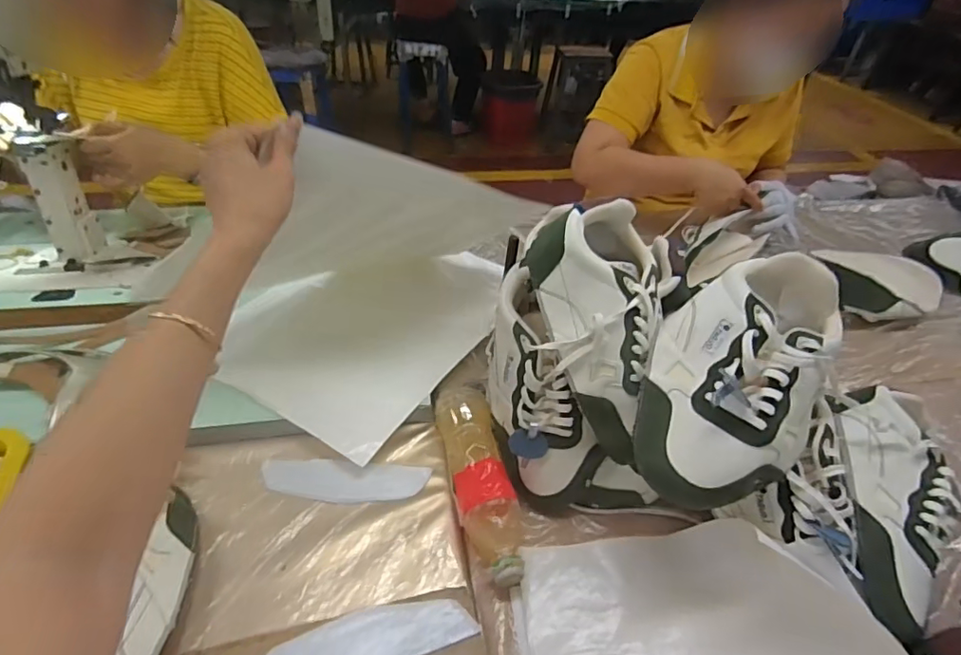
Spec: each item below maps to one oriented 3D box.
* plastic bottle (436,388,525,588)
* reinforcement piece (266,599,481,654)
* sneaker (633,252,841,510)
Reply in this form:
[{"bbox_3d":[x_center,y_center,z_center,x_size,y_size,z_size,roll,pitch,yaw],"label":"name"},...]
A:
[{"bbox_3d":[0.001,0.157,0.577,0.057,0.060,0.215,-8,42,-15],"label":"plastic bottle"},{"bbox_3d":[-0.097,0.268,0.474,0.178,0.006,0.051,-8,42,-15],"label":"reinforcement piece"},{"bbox_3d":[0.229,0.042,0.494,0.147,0.119,0.223,32,47,28],"label":"sneaker"}]

